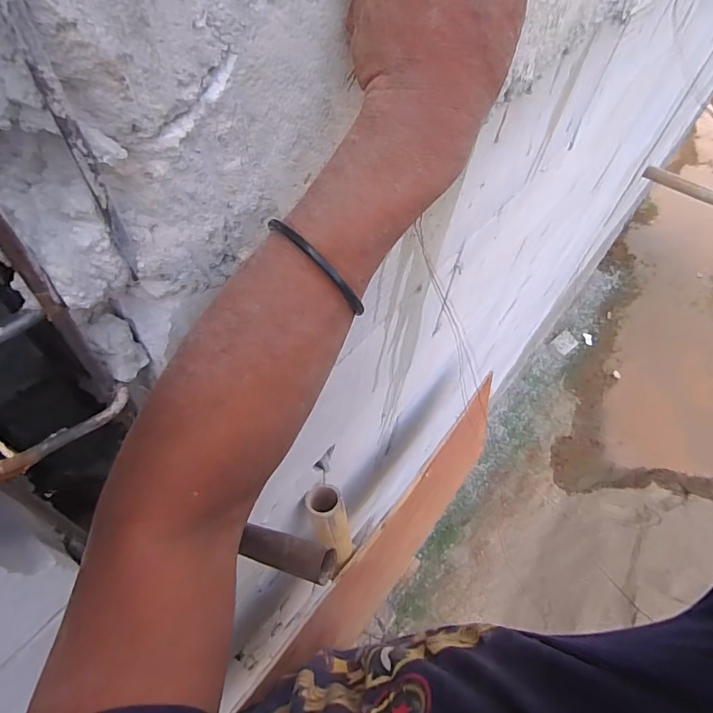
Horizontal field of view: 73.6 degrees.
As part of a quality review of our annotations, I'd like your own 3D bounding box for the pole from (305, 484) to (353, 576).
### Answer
[{"bbox_3d":[-0.033,0.261,0.718,0.055,0.164,0.047,-28,34,-22],"label":"pole"}]

